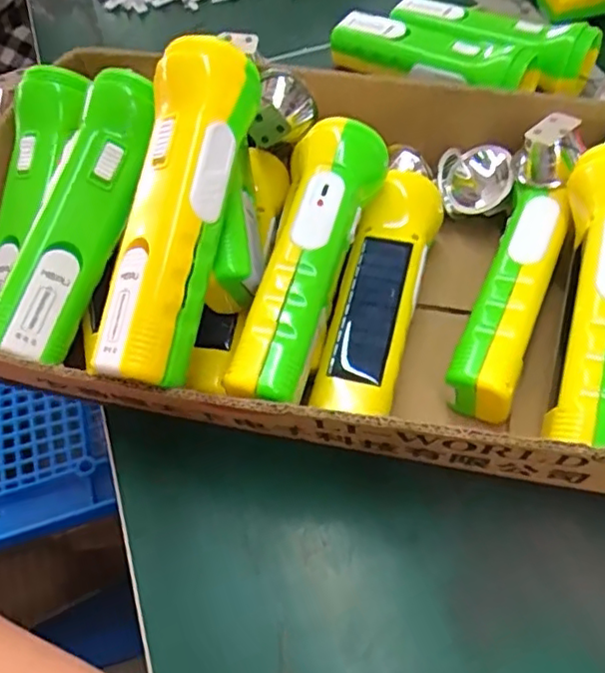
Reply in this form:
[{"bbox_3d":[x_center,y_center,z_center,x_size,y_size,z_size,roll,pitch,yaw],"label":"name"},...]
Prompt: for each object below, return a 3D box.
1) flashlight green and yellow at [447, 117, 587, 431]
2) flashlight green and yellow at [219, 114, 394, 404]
[{"bbox_3d":[0.116,-0.040,0.333,0.035,0.031,0.174,17,71,14],"label":"flashlight green and yellow"},{"bbox_3d":[0.003,-0.037,0.317,0.044,0.057,0.156,12,57,11],"label":"flashlight green and yellow"}]

